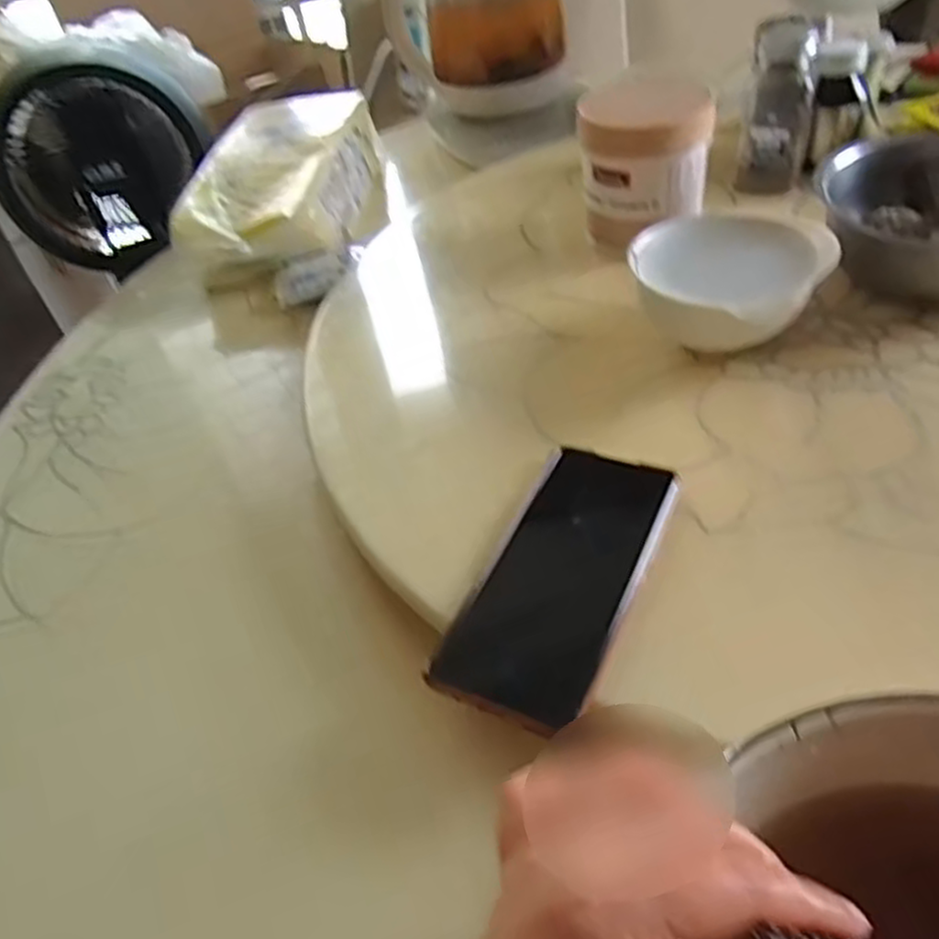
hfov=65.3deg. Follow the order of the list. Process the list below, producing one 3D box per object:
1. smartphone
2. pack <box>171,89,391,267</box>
[{"bbox_3d":[0.045,0.051,0.363,0.074,0.012,0.157,17,51,22],"label":"smartphone"},{"bbox_3d":[-0.186,-0.281,0.734,0.148,0.085,0.260,-2,45,8],"label":"pack"}]

